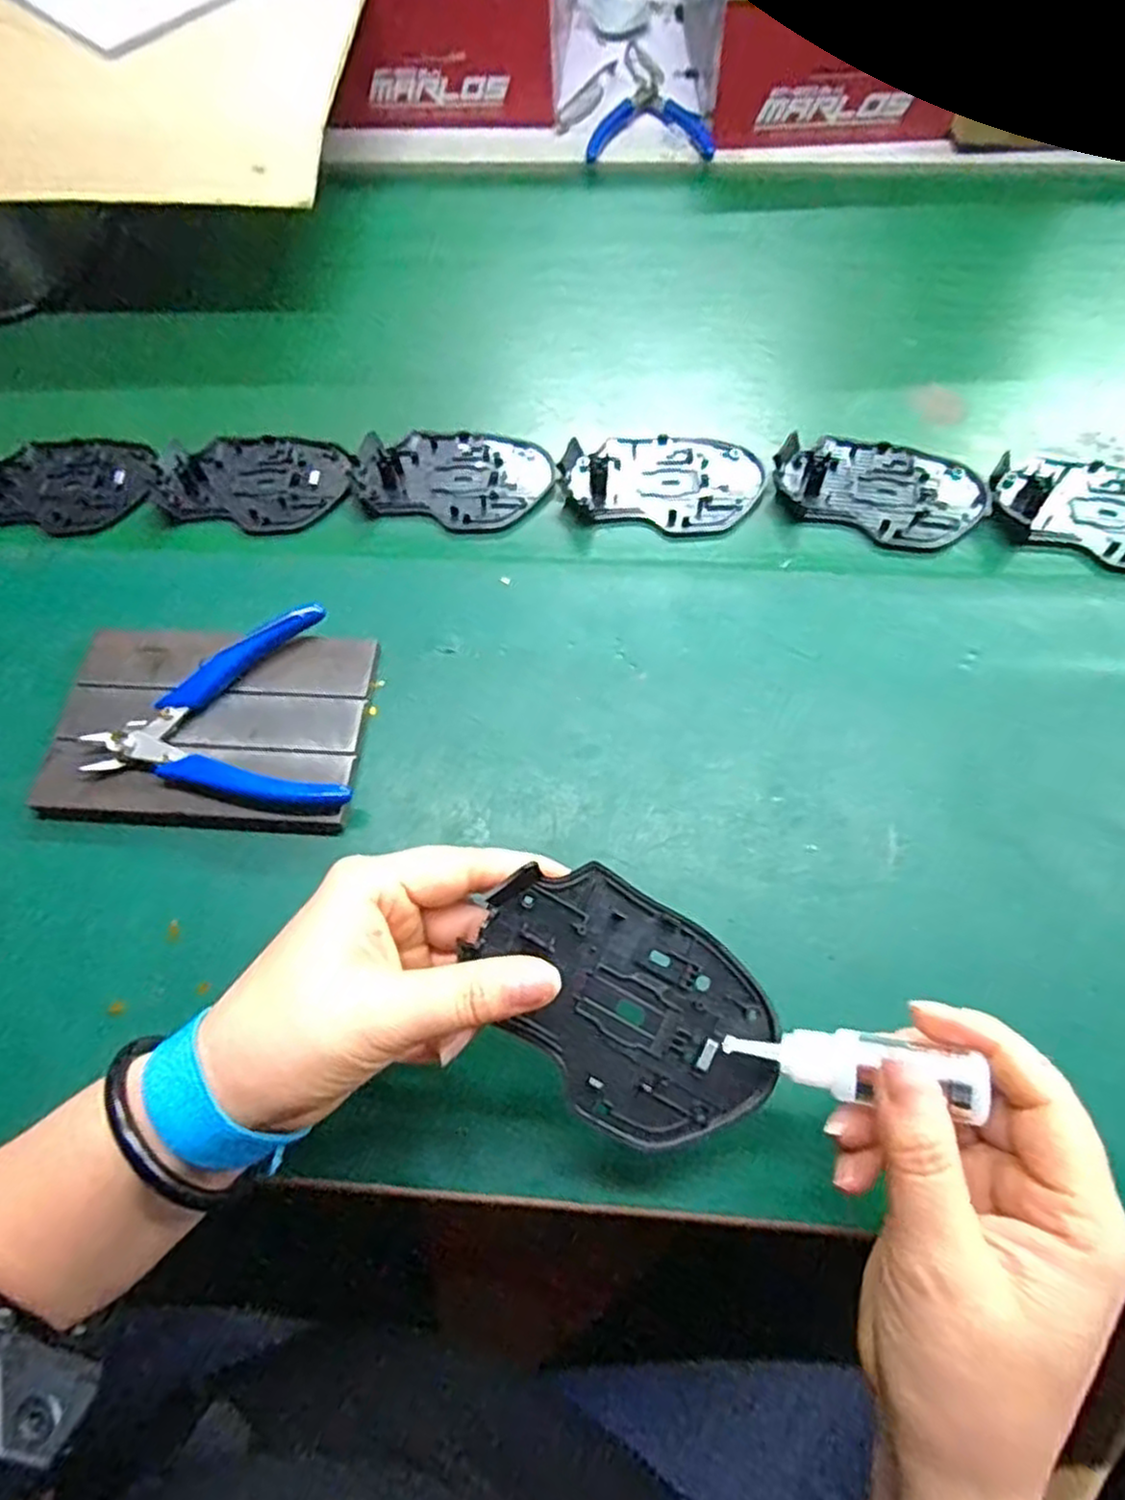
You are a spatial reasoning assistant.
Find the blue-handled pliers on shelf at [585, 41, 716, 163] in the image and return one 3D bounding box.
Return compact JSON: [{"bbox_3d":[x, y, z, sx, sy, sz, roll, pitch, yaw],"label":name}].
[{"bbox_3d":[0.077,-0.543,0.620,0.096,0.013,0.182,4,64,5],"label":"blue-handled pliers on shelf"}]

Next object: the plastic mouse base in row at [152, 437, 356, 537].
[{"bbox_3d":[-0.186,-0.163,0.448,0.114,0.008,0.071,9,65,7],"label":"plastic mouse base in row"}]

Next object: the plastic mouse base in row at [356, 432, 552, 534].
[{"bbox_3d":[-0.065,-0.162,0.446,0.116,0.009,0.068,4,64,5],"label":"plastic mouse base in row"}]

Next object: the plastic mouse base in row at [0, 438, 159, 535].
[{"bbox_3d":[-0.307,-0.165,0.451,0.116,0.012,0.073,-5,64,1],"label":"plastic mouse base in row"}]

